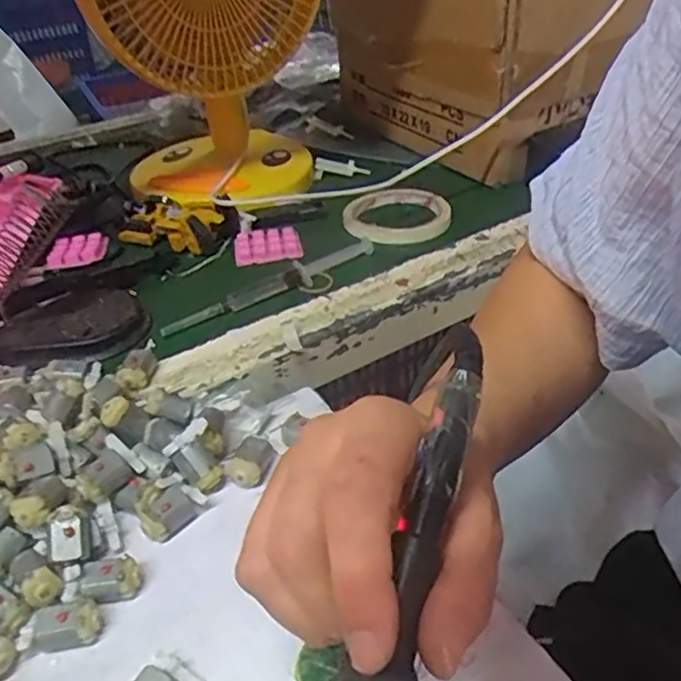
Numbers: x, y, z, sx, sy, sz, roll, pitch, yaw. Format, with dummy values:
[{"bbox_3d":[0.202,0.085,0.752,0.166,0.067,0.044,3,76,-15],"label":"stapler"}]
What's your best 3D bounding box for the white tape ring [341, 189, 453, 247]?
[{"bbox_3d":[0.053,-0.116,0.619,0.099,0.011,0.097,-3,37,2],"label":"white tape ring"}]

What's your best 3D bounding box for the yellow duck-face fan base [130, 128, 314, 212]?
[{"bbox_3d":[-0.130,-0.186,0.698,0.195,0.025,0.182,-3,37,2],"label":"yellow duck-face fan base"}]

